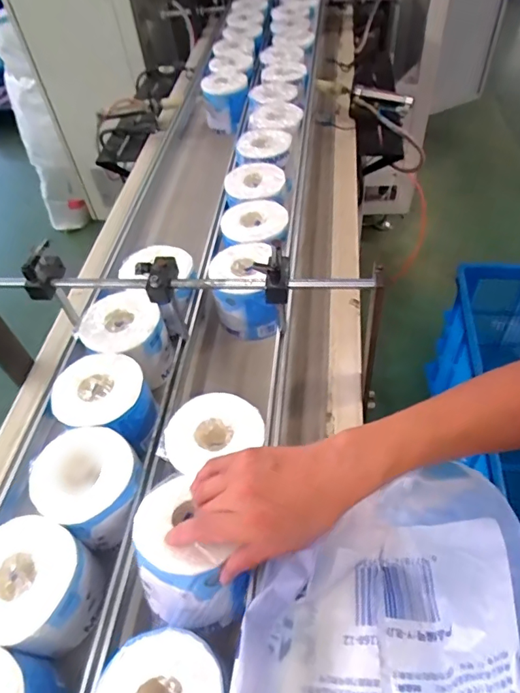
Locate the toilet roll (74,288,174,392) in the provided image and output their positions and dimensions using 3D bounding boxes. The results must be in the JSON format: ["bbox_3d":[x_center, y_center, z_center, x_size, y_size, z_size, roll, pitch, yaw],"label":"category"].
[{"bbox_3d":[-0.186,-0.005,0.694,0.105,0.102,0.114,-3,50,4],"label":"toilet roll"}]

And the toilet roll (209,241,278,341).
[{"bbox_3d":[-0.023,-0.086,0.760,0.094,0.109,0.115,-5,49,2],"label":"toilet roll"}]

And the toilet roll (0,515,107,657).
[{"bbox_3d":[-0.231,0.256,0.502,0.109,0.108,0.107,-3,50,4],"label":"toilet roll"}]

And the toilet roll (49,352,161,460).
[{"bbox_3d":[-0.197,0.080,0.625,0.112,0.086,0.113,-3,50,4],"label":"toilet roll"}]

